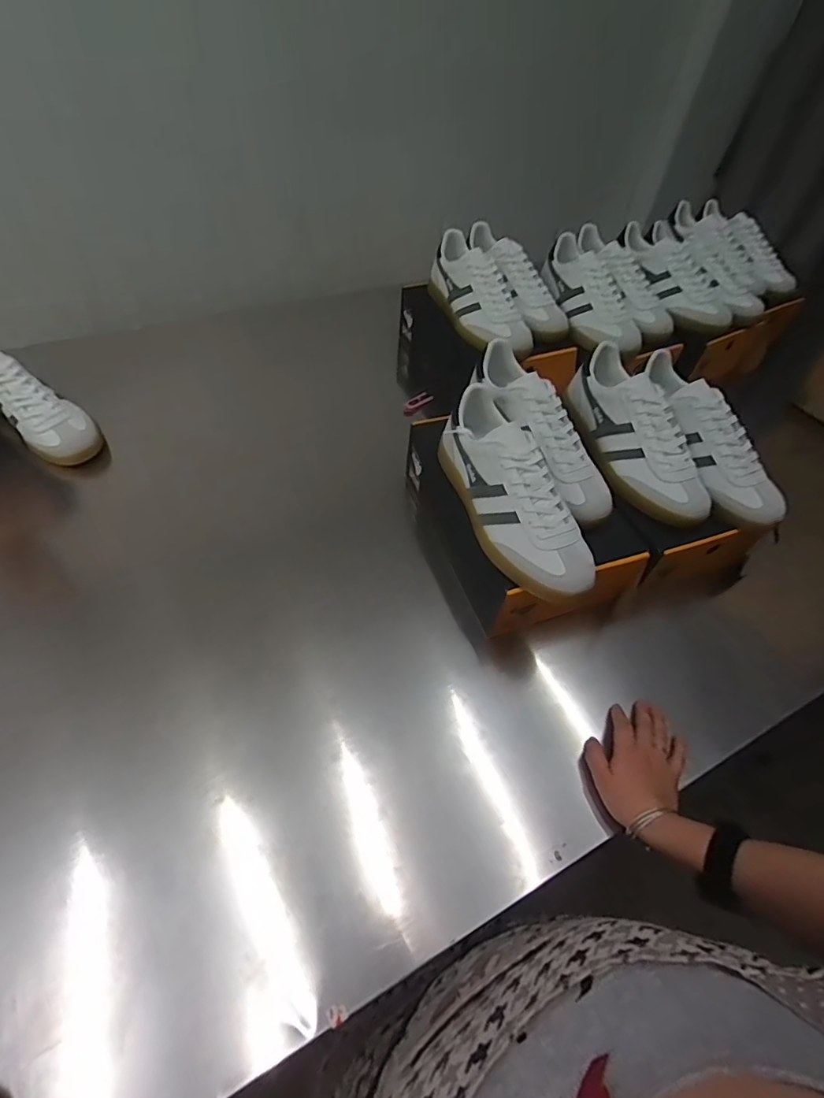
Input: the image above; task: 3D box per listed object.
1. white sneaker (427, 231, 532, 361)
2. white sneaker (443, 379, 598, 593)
[{"bbox_3d":[0.117,-0.446,0.890,0.103,0.092,0.254,-14,55,-15],"label":"white sneaker"},{"bbox_3d":[0.122,-0.070,0.600,0.096,0.090,0.267,-13,55,-15],"label":"white sneaker"}]

